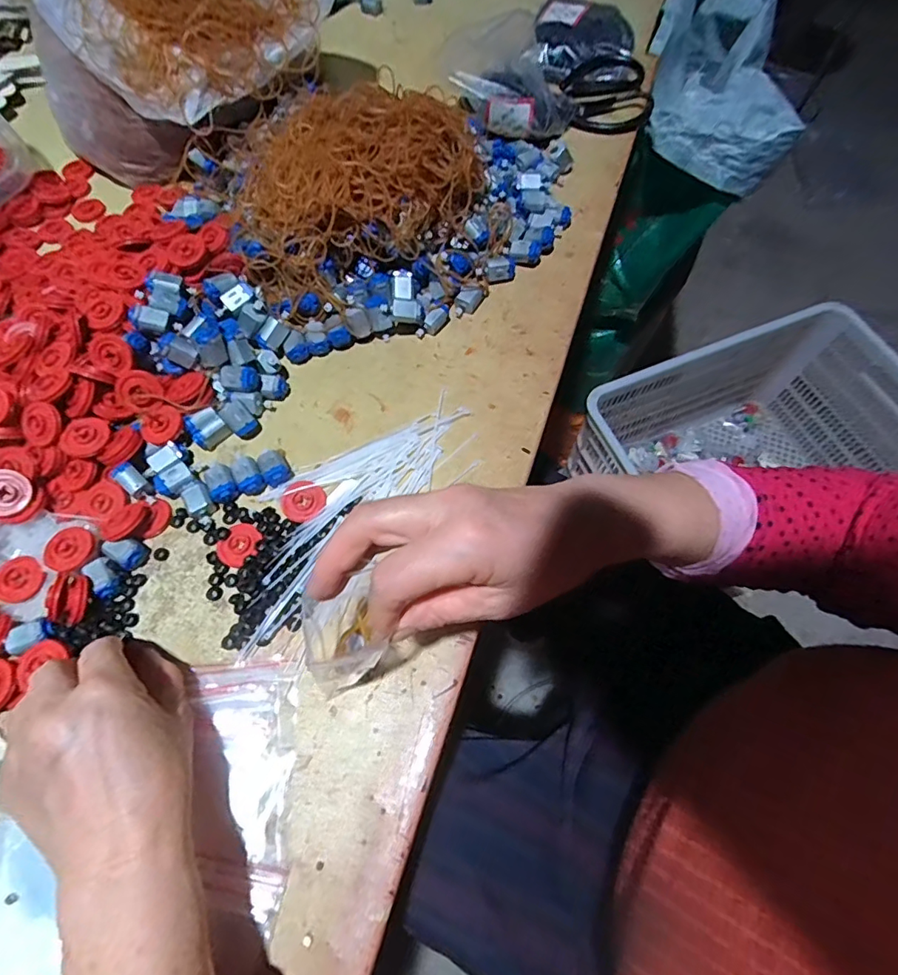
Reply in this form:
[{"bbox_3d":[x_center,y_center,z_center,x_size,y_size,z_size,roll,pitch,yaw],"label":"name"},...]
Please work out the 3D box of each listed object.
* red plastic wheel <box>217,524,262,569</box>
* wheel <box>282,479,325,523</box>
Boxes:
[{"bbox_3d":[-0.153,0.042,0.372,0.030,0.006,0.032,0,66,0],"label":"red plastic wheel"},{"bbox_3d":[-0.111,0.010,0.384,0.032,0.004,0.032,0,66,0],"label":"wheel"}]

